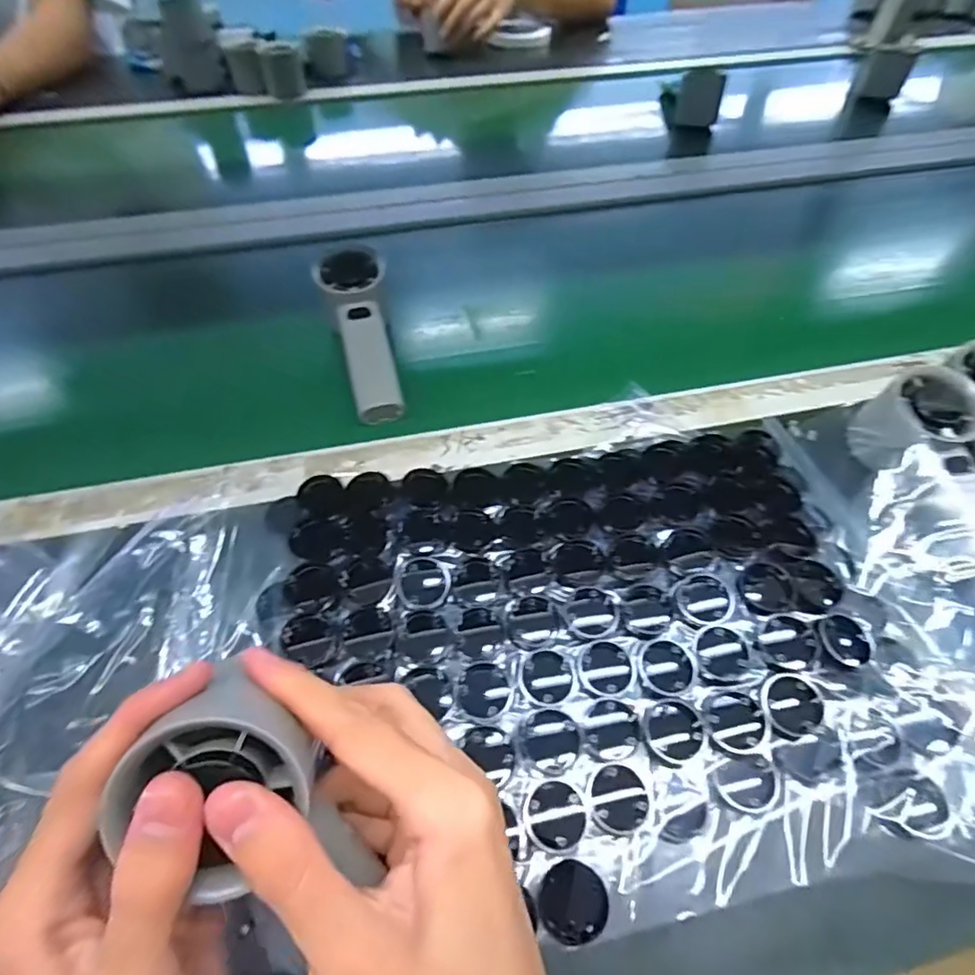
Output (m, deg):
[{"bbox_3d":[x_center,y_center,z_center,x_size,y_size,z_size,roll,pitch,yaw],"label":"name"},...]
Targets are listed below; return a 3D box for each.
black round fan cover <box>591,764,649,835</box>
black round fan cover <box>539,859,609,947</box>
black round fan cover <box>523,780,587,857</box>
[{"bbox_3d":[0.065,0.152,0.276,0.027,0.004,0.029,2,52,1],"label":"black round fan cover"},{"bbox_3d":[0.039,0.186,0.252,0.030,0.004,0.030,0,52,0],"label":"black round fan cover"},{"bbox_3d":[0.032,0.157,0.269,0.028,0.005,0.030,0,52,0],"label":"black round fan cover"}]

